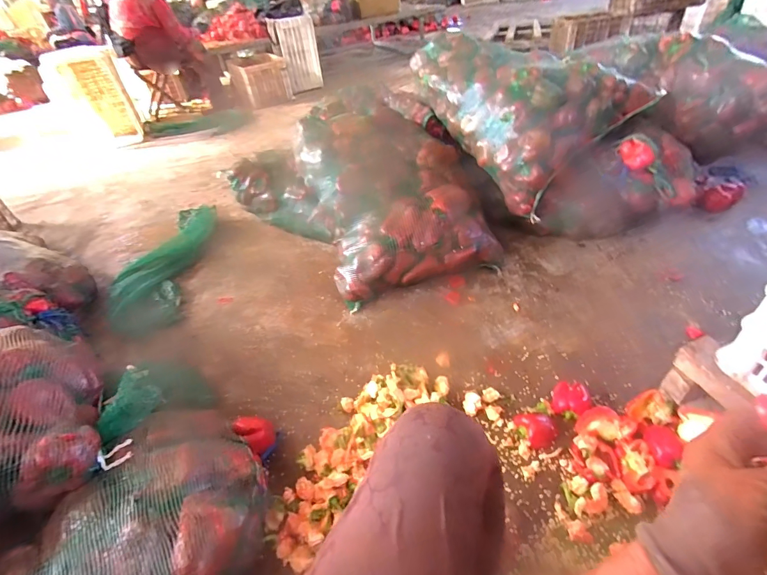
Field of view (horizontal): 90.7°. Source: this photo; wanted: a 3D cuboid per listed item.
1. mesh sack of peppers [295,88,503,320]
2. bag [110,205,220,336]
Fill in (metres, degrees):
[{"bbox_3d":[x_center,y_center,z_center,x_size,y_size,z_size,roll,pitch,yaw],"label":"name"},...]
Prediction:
[{"bbox_3d":[0.021,-0.338,1.264,0.544,0.342,0.643,-14,41,-6],"label":"mesh sack of peppers"},{"bbox_3d":[-0.791,-0.091,1.356,0.269,0.104,0.669,-8,40,1],"label":"bag"}]

